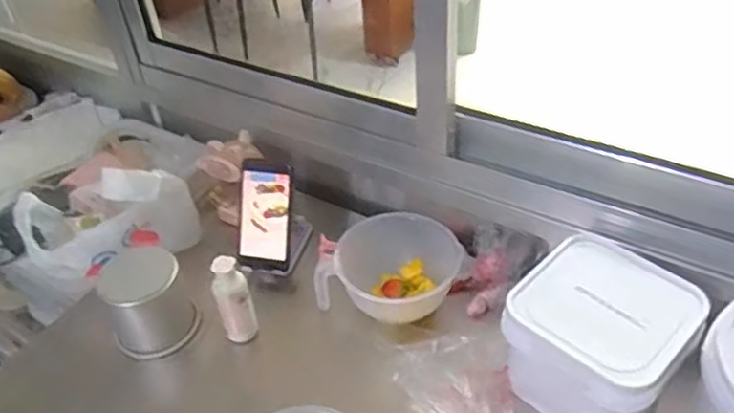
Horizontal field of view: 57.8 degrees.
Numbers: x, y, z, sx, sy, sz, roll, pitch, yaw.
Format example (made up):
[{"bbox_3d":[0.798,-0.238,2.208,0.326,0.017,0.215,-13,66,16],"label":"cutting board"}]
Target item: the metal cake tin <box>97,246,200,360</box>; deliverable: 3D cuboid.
[{"bbox_3d":[-0.282,0.123,0.854,0.101,0.119,0.104,-3,41,3],"label":"metal cake tin"}]

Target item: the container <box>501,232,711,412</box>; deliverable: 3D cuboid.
[{"bbox_3d":[0.259,0.159,0.742,0.161,0.156,0.173,-35,49,-30],"label":"container"}]

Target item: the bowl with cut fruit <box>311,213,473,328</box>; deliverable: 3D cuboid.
[{"bbox_3d":[0.030,0.082,0.863,0.182,0.081,0.147,7,42,14],"label":"bowl with cut fruit"}]

